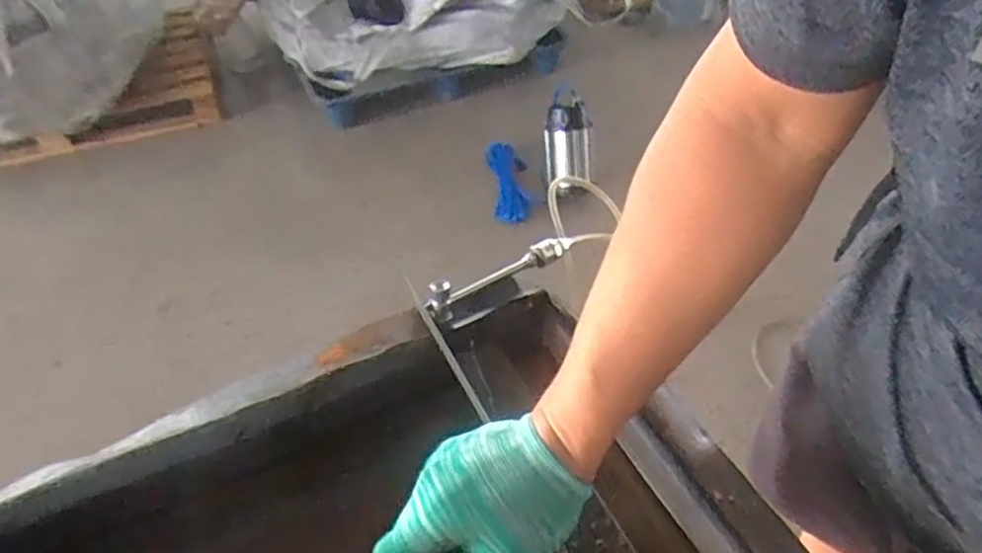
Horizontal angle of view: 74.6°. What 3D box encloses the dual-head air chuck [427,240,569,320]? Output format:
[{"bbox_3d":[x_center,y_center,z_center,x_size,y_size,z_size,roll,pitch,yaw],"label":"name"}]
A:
[{"bbox_3d":[0.013,-0.010,0.601,0.178,0.038,0.017,-33,53,-27],"label":"dual-head air chuck"}]

